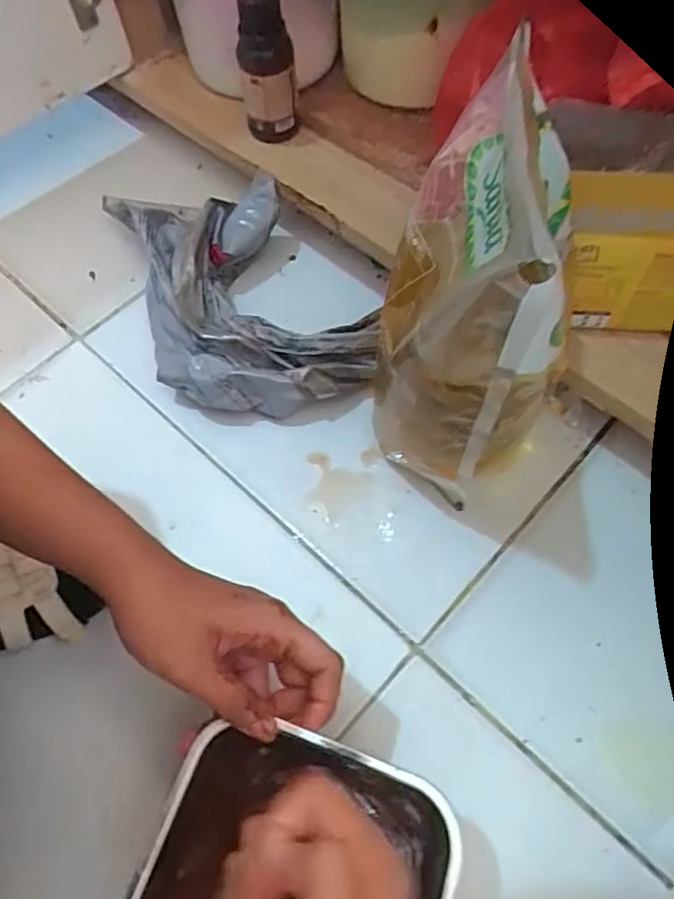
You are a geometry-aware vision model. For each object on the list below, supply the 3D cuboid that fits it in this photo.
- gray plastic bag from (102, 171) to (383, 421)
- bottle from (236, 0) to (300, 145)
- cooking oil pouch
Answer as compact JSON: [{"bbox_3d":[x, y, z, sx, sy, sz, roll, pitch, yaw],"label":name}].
[{"bbox_3d":[-0.091,-0.143,0.549,0.168,0.061,0.283,-24,64,-9],"label":"gray plastic bag"},{"bbox_3d":[-0.059,-0.317,0.522,0.046,0.116,0.036,-10,62,-3],"label":"bottle"},{"bbox_3d":[0.079,-0.077,0.390,0.093,0.262,0.160,14,64,10],"label":"cooking oil pouch"}]

